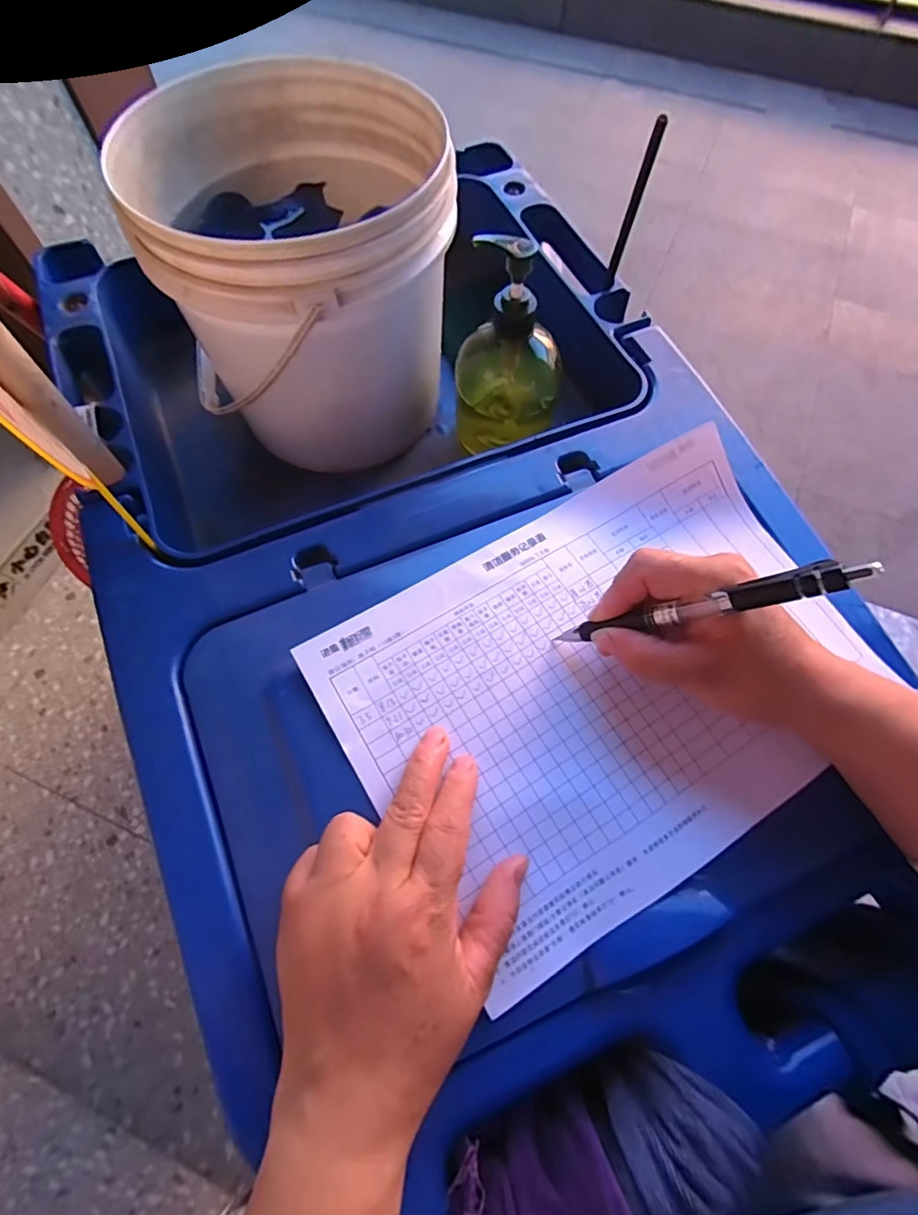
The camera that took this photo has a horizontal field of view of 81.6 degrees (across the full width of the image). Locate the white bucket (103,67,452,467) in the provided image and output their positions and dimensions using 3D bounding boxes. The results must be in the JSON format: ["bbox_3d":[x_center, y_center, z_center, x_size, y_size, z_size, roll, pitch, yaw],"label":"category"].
[{"bbox_3d":[-0.111,-0.243,0.408,0.194,0.186,0.213,0,66,-1],"label":"white bucket"}]

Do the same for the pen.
[{"bbox_3d":[0.107,0.001,0.254,0.013,0.150,0.012,26,60,-35],"label":"pen"}]

